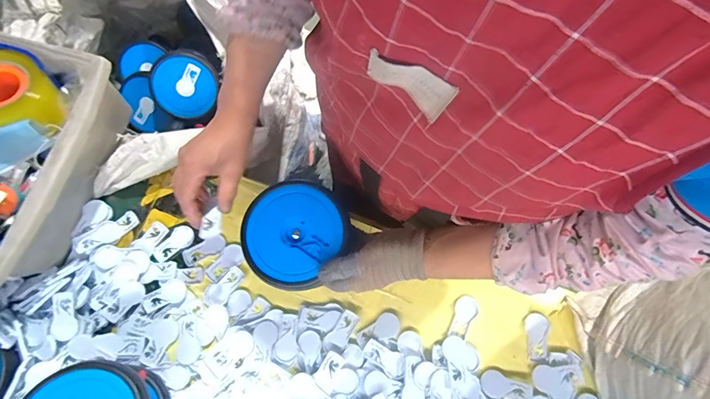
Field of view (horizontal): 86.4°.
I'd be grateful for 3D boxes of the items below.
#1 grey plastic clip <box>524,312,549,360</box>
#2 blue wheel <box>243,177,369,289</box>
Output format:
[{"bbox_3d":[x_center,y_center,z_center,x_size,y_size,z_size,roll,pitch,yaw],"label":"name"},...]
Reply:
[{"bbox_3d":[0.257,0.193,0.533,0.031,0.008,0.059,5,76,3],"label":"grey plastic clip"},{"bbox_3d":[-0.074,0.042,0.465,0.123,0.017,0.127,0,75,1],"label":"blue wheel"}]

